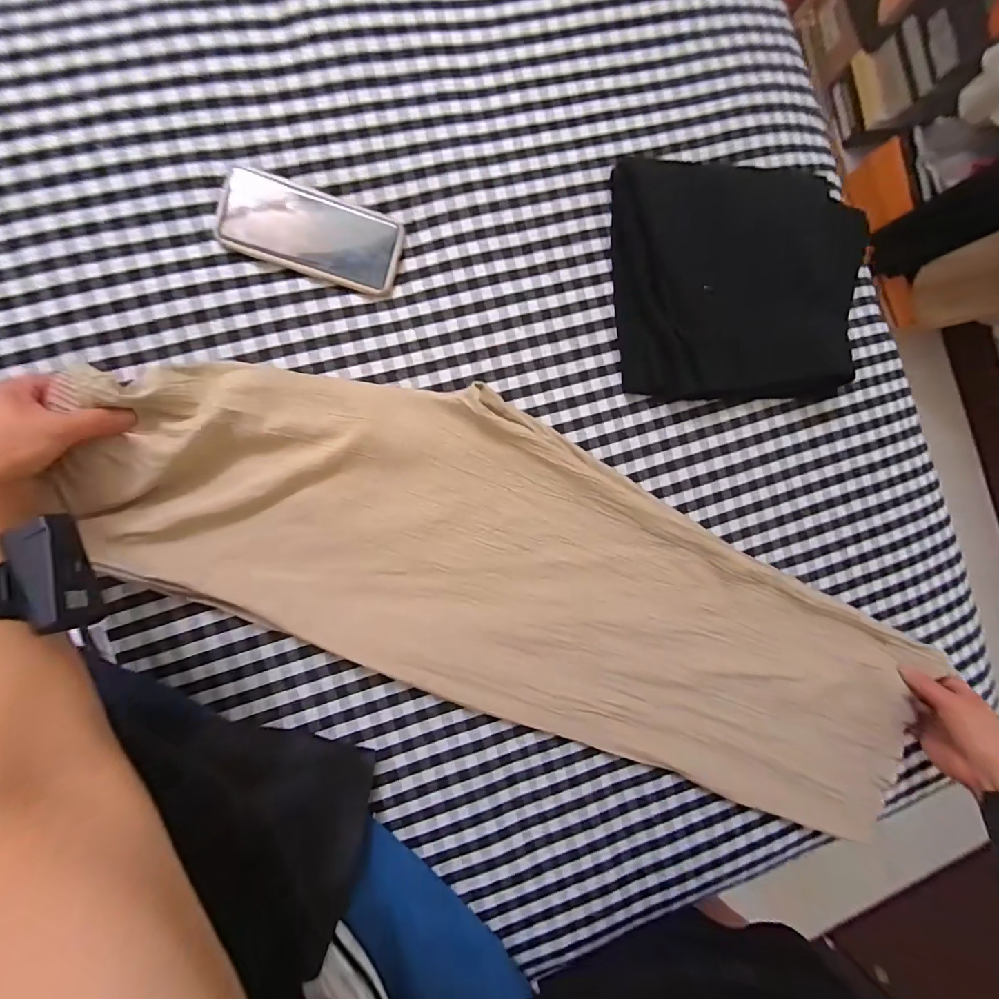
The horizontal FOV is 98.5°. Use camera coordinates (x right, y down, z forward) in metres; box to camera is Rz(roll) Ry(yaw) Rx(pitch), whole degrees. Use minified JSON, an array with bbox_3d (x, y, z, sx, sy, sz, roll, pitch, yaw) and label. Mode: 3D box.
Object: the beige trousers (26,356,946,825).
[{"bbox_3d":[0.055,0.090,0.443,0.864,0.042,0.274,24,85,-8],"label":"beige trousers"}]

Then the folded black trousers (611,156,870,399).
[{"bbox_3d":[0.263,-0.237,0.467,0.273,0.050,0.246,-4,88,-10],"label":"folded black trousers"}]

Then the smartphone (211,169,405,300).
[{"bbox_3d":[-0.188,-0.269,0.432,0.174,0.010,0.080,14,85,-9],"label":"smartphone"}]

